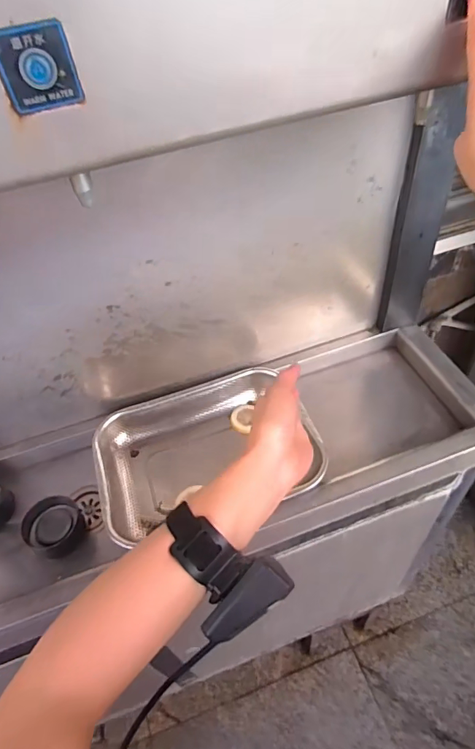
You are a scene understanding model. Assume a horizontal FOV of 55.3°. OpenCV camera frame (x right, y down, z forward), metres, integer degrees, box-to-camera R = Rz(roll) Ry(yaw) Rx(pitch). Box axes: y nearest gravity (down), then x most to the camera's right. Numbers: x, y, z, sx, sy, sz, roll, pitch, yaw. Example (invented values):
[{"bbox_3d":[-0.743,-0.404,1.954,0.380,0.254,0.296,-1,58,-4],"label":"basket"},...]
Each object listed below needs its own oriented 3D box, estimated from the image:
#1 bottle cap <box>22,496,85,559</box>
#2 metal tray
[{"bbox_3d":[-0.245,0.202,0.606,0.068,0.045,0.068,-3,49,4],"label":"bottle cap"},{"bbox_3d":[-0.059,0.110,0.647,0.268,0.056,0.210,-15,49,-6],"label":"metal tray"}]

